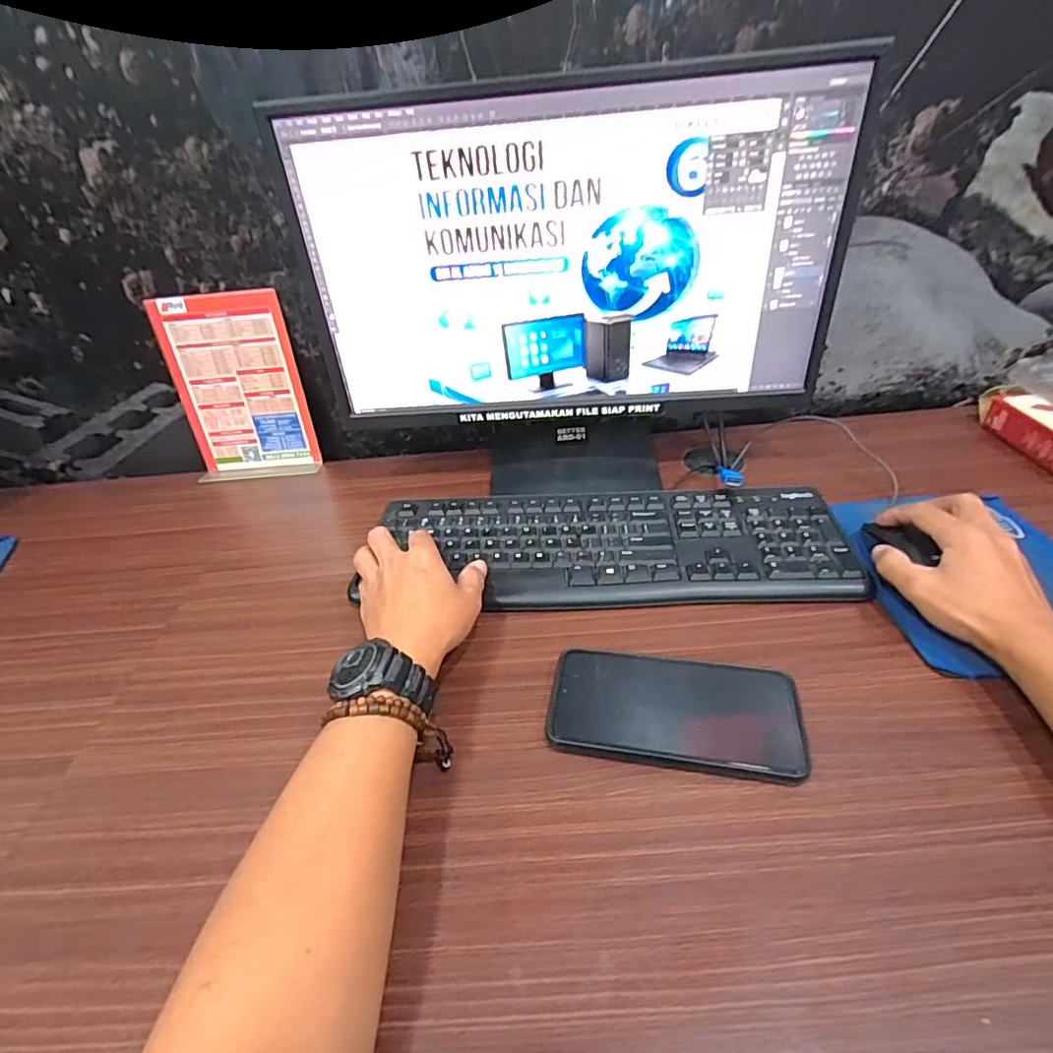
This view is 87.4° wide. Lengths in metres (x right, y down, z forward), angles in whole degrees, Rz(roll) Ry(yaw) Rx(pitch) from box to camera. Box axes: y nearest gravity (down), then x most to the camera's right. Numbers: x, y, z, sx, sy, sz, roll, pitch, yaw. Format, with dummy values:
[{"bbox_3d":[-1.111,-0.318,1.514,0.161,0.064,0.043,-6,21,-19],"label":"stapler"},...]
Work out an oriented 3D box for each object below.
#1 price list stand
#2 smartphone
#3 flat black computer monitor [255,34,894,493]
[{"bbox_3d":[-0.348,-0.162,0.667,0.150,0.205,0.050,-5,37,0],"label":"price list stand"},{"bbox_3d":[0.098,0.123,0.372,0.161,0.016,0.076,4,38,13],"label":"smartphone"},{"bbox_3d":[0.042,-0.227,0.563,0.489,0.356,0.138,-3,37,3],"label":"flat black computer monitor"}]

